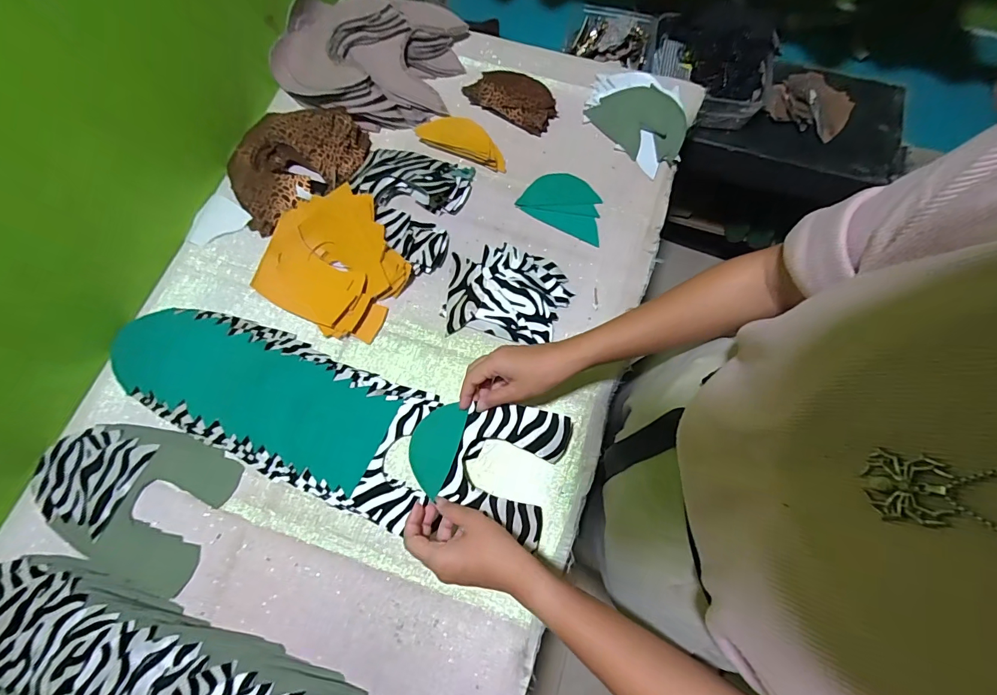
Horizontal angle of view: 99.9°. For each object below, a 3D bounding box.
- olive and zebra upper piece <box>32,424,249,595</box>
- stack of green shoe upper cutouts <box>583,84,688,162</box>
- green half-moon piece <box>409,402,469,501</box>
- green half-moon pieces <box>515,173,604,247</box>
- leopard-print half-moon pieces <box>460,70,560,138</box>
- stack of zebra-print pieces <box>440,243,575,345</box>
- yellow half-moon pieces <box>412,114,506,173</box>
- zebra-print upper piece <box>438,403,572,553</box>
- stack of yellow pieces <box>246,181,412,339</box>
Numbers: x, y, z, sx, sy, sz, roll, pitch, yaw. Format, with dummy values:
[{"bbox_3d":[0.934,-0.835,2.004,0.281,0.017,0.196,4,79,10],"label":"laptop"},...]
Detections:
[{"bbox_3d":[-0.430,0.170,0.489,0.221,0.007,0.157,20,75,5],"label":"olive and zebra upper piece"},{"bbox_3d":[0.207,-0.327,0.605,0.133,0.012,0.091,45,100,7],"label":"stack of green shoe upper cutouts"},{"bbox_3d":[-0.071,0.107,0.457,0.050,0.016,0.094,16,74,5],"label":"green half-moon piece"},{"bbox_3d":[0.098,-0.203,0.589,0.122,0.006,0.080,30,76,9],"label":"green half-moon pieces"},{"bbox_3d":[0.022,-0.382,0.635,0.139,0.014,0.084,27,75,8],"label":"leopard-print half-moon pieces"},{"bbox_3d":[0.011,-0.072,0.540,0.154,0.025,0.120,8,74,3],"label":"stack of zebra-print pieces"},{"bbox_3d":[-0.048,-0.303,0.609,0.137,0.016,0.056,24,75,7],"label":"yellow half-moon pieces"},{"bbox_3d":[0.009,0.127,0.460,0.112,0.028,0.131,17,74,5],"label":"zebra-print upper piece"},{"bbox_3d":[-0.209,-0.114,0.539,0.175,0.047,0.170,28,76,8],"label":"stack of yellow pieces"}]

